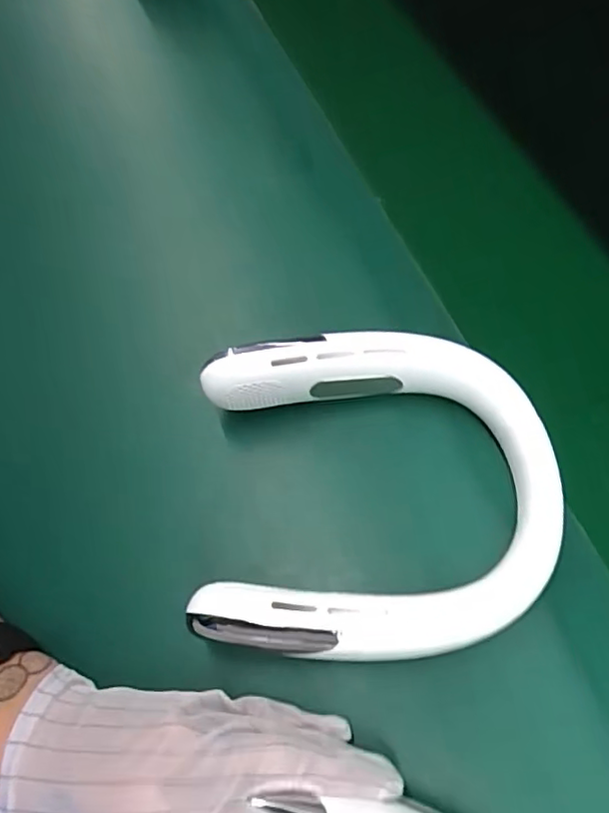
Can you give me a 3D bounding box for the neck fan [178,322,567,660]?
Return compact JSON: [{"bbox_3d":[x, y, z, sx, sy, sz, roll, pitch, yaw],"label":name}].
[{"bbox_3d":[0.040,0.045,0.337,0.199,0.037,0.184,-4,64,0],"label":"neck fan"}]

